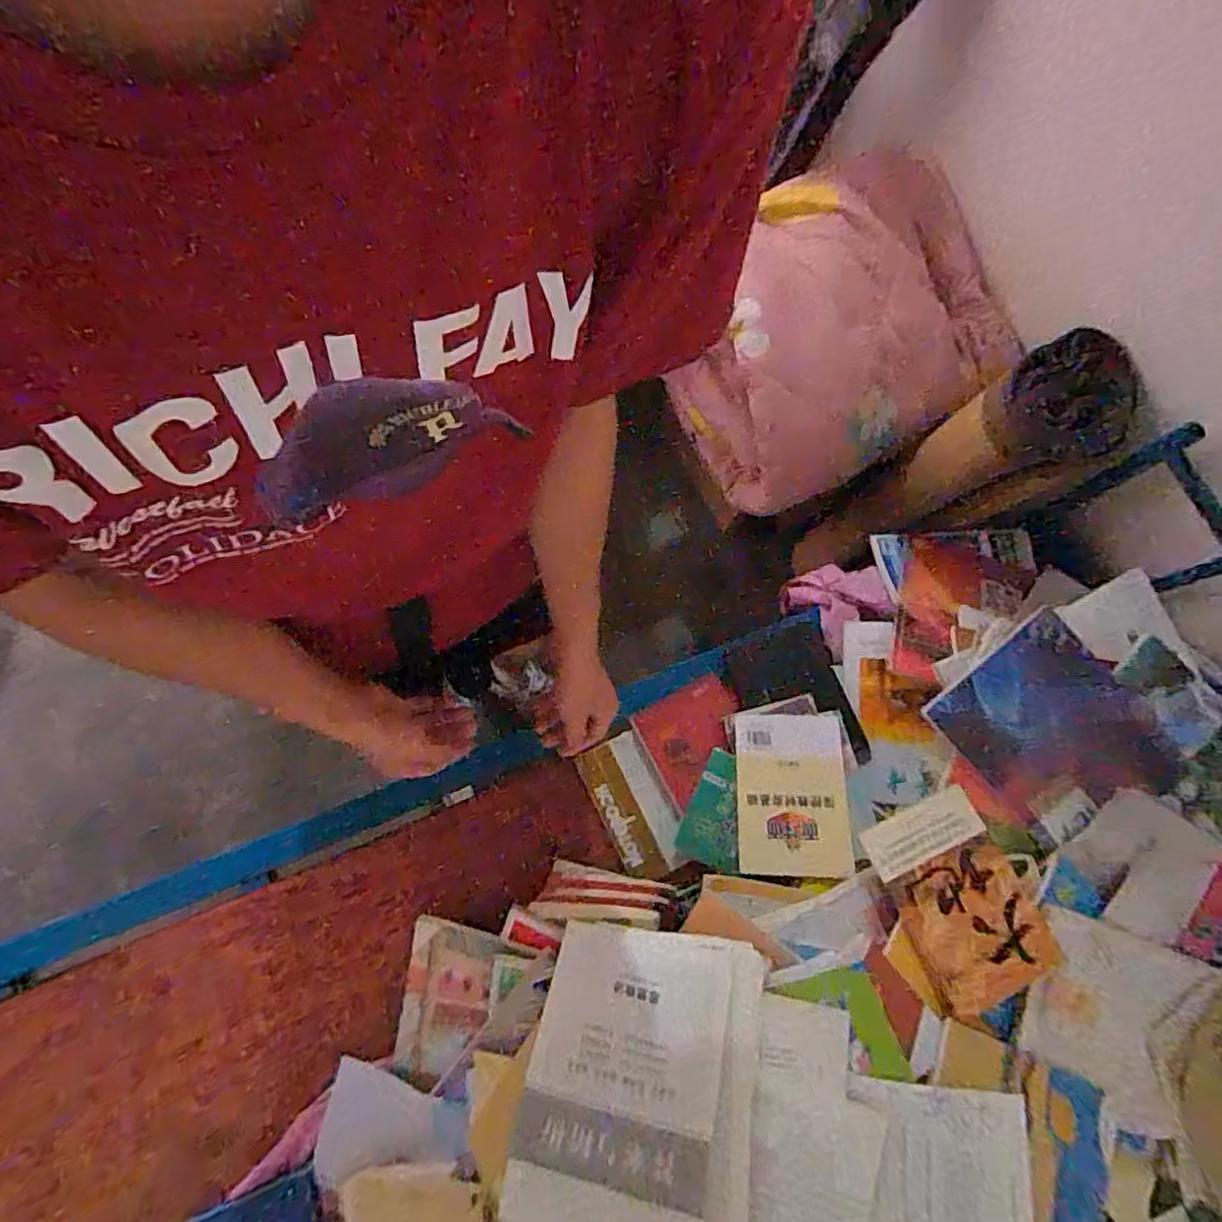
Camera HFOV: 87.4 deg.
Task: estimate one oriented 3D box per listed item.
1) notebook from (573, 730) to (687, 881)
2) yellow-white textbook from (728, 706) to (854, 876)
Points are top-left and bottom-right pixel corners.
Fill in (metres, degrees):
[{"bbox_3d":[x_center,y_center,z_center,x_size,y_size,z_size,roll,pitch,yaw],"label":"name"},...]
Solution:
[{"bbox_3d":[0.032,0.277,0.915,0.100,0.014,0.199,-30,63,-2],"label":"notebook"},{"bbox_3d":[0.244,0.241,0.869,0.147,0.010,0.219,-1,61,7],"label":"yellow-white textbook"}]

